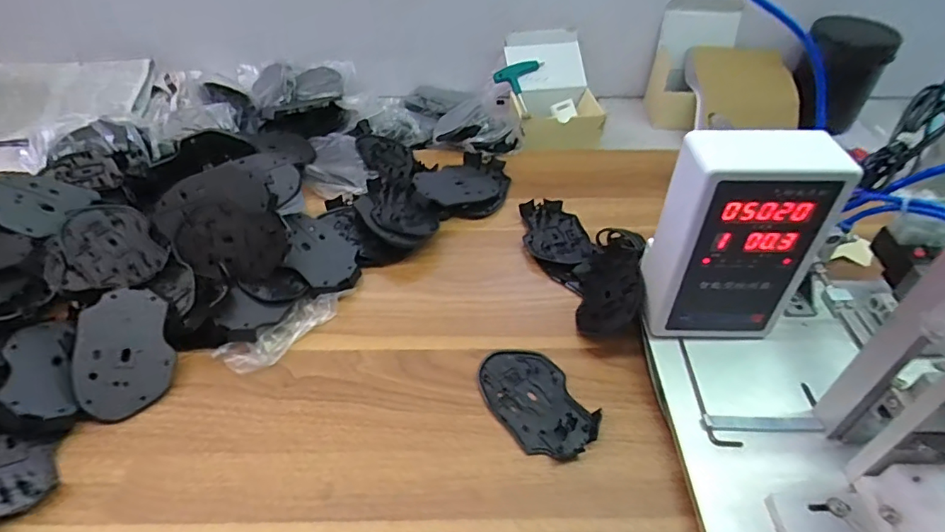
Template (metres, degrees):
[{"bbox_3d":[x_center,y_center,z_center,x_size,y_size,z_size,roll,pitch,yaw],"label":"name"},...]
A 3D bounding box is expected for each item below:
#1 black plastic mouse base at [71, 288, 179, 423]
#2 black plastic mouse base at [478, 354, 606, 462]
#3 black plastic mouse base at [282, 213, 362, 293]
[{"bbox_3d":[-0.303,0.075,0.462,0.074,0.004,0.107,-13,75,-23],"label":"black plastic mouse base"},{"bbox_3d":[0.055,0.113,0.458,0.070,0.011,0.111,-25,53,-22],"label":"black plastic mouse base"},{"bbox_3d":[-0.163,-0.016,0.566,0.067,0.024,0.114,-24,52,-21],"label":"black plastic mouse base"}]

